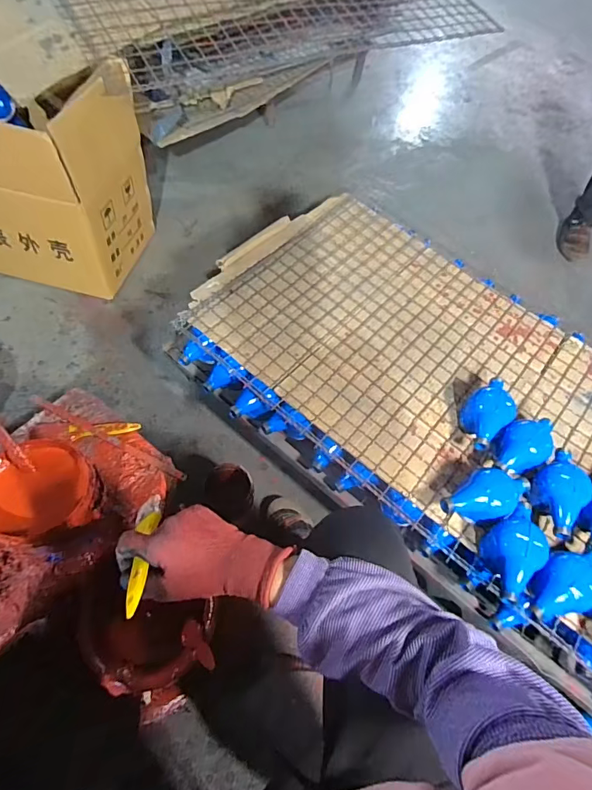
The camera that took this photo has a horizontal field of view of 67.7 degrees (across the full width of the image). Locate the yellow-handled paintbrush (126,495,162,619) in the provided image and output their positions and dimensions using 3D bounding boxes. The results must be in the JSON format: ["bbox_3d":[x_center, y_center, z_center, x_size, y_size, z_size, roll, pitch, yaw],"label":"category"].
[{"bbox_3d":[-0.152,0.153,0.437,0.022,0.011,0.142,-5,33,-7],"label":"yellow-handled paintbrush"}]

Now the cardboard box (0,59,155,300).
[{"bbox_3d":[-0.703,-0.581,1.182,0.526,0.490,0.348,16,58,2],"label":"cardboard box"}]

